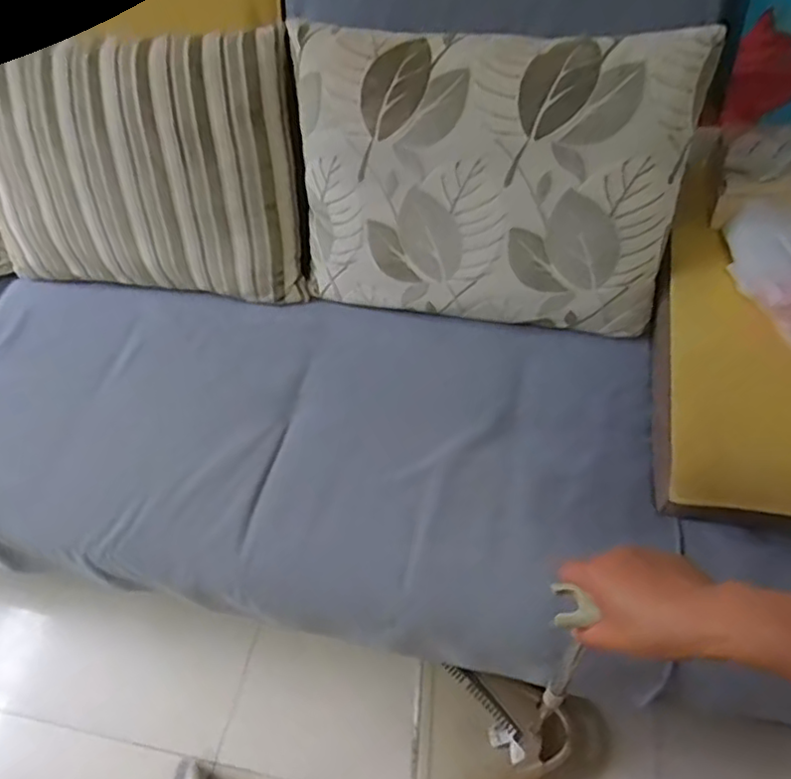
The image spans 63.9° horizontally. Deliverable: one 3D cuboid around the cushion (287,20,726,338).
[{"bbox_3d":[0.146,-0.352,1.102,0.645,0.473,0.150,10,35,14],"label":"cushion"}]

